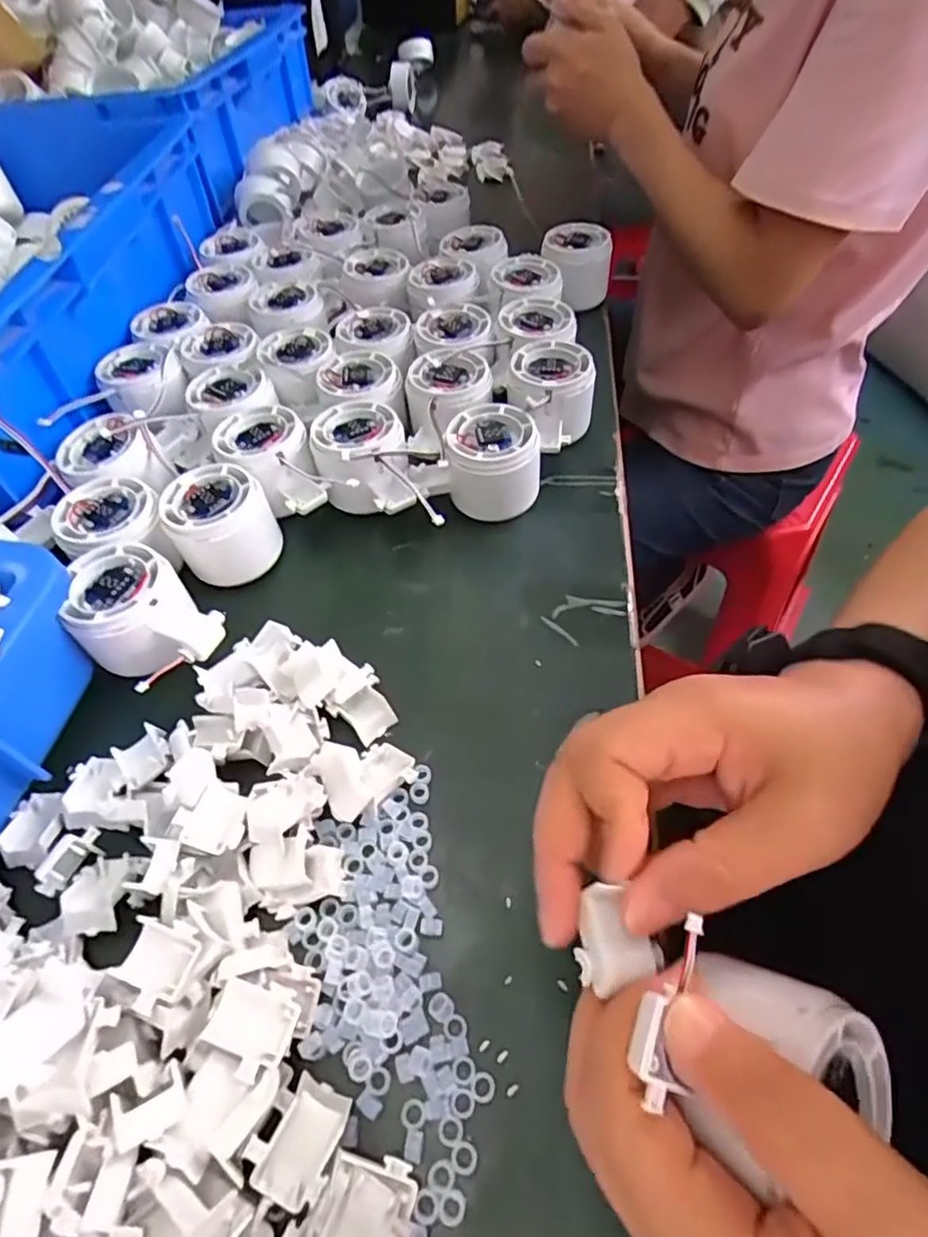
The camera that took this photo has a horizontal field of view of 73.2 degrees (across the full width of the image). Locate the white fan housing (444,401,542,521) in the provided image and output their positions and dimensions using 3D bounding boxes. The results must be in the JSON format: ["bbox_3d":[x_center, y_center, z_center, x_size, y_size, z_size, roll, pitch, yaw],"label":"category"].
[{"bbox_3d":[0.019,-0.096,0.392,0.056,0.049,0.055,-1,53,1],"label":"white fan housing"}]

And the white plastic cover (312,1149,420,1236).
[{"bbox_3d":[-0.033,0.195,0.199,0.028,0.018,0.038,13,55,12],"label":"white plastic cover"}]

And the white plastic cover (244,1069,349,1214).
[{"bbox_3d":[-0.057,0.179,0.215,0.026,0.008,0.033,18,56,15],"label":"white plastic cover"}]

